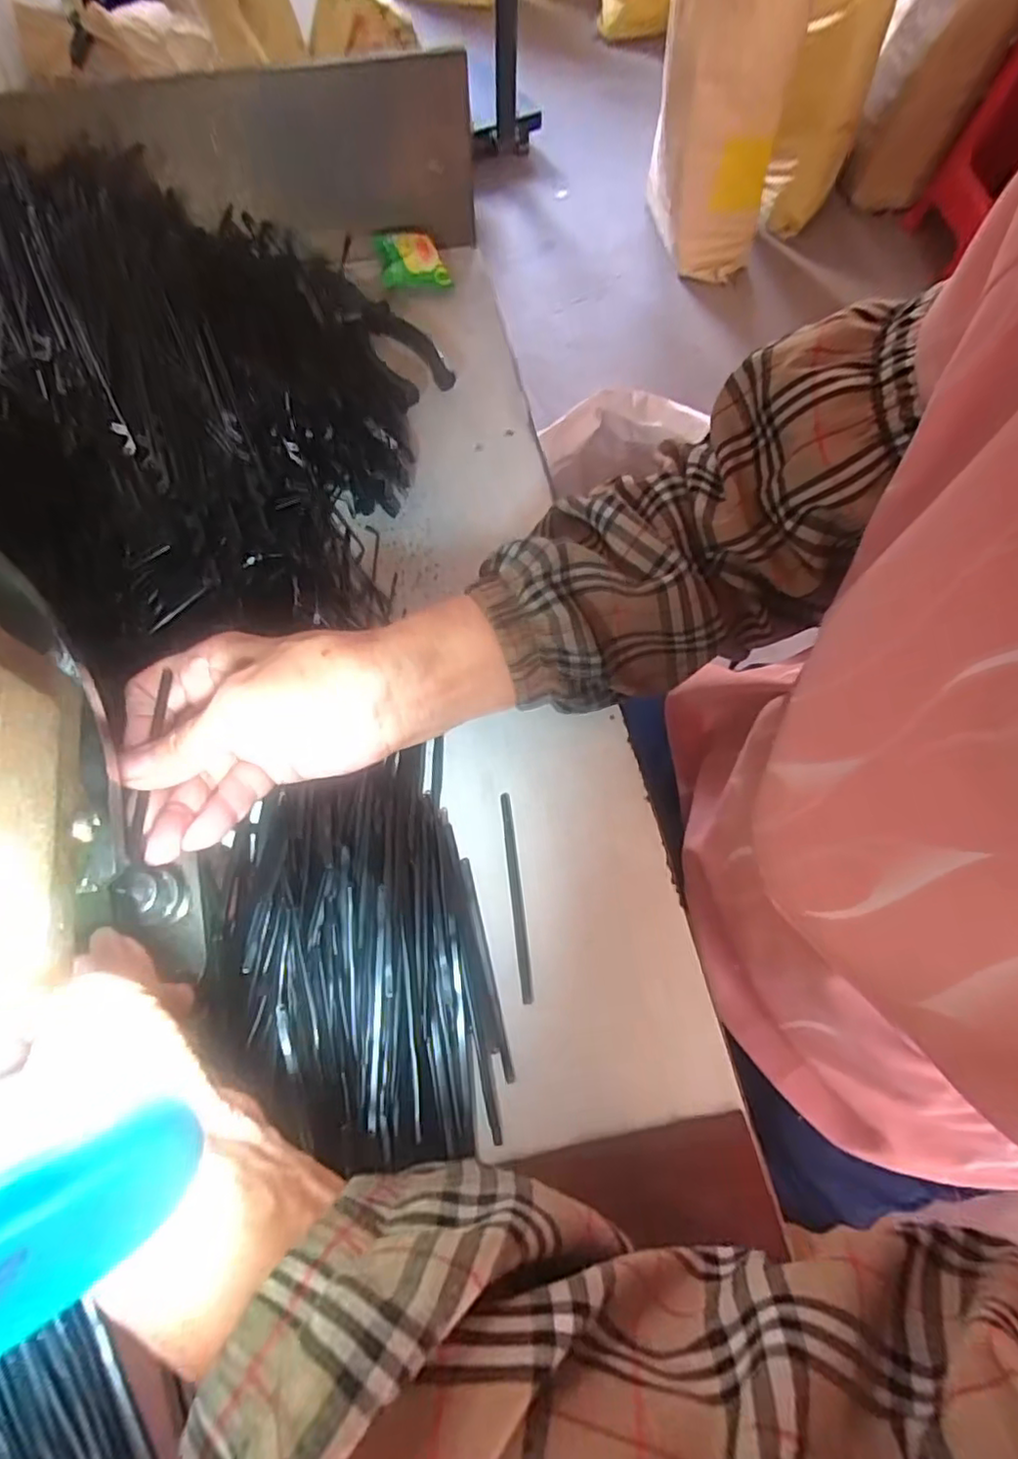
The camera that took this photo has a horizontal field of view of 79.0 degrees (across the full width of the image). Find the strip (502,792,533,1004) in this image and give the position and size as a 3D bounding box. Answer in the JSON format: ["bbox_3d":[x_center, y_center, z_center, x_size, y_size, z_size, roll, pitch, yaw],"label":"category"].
[{"bbox_3d":[0.003,0.079,0.303,0.005,0.004,0.098,-6,68,-3],"label":"strip"}]

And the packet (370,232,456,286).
[{"bbox_3d":[-0.074,-0.358,0.475,0.051,0.027,0.059,-15,69,-6],"label":"packet"}]

